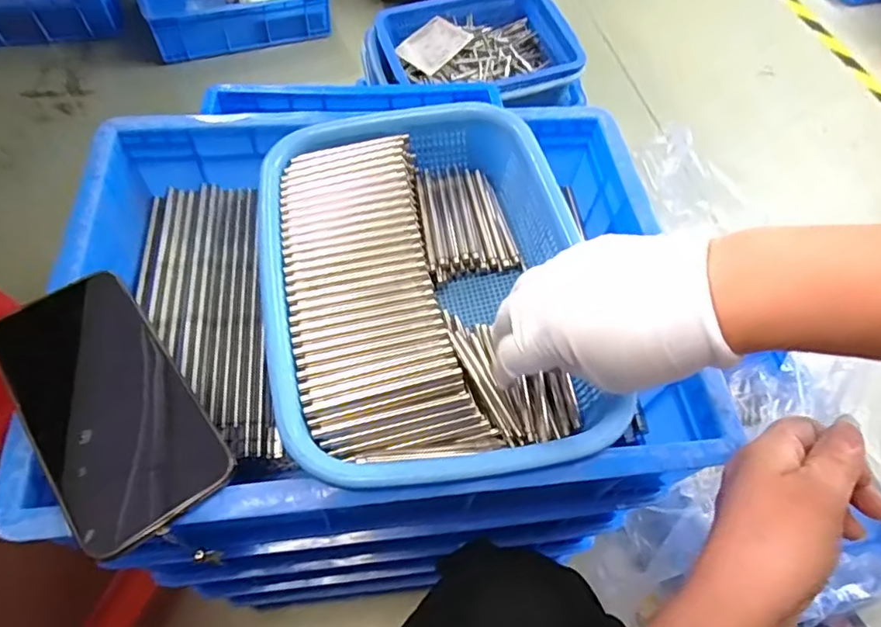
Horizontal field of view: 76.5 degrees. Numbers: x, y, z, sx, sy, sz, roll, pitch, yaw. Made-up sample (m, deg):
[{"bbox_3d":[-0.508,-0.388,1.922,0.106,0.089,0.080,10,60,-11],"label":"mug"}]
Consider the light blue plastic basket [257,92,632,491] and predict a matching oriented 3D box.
[{"bbox_3d":[-0.012,-0.019,0.394,0.203,0.074,0.273,-6,61,-7],"label":"light blue plastic basket"}]

